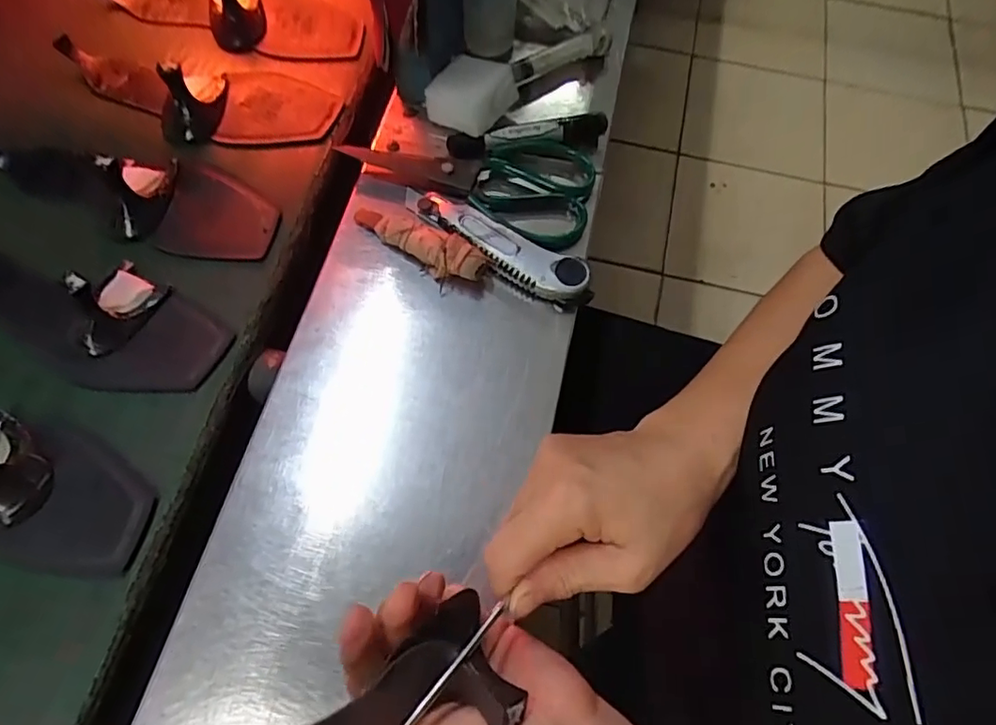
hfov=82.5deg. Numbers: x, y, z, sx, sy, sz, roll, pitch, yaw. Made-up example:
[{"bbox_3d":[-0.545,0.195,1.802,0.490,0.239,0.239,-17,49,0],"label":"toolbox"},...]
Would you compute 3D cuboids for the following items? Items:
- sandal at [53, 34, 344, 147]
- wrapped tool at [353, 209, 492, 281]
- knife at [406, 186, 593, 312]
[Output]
[{"bbox_3d":[-0.282,-0.250,0.505,0.262,0.050,0.091,13,66,3],"label":"sandal"},{"bbox_3d":[-0.061,-0.096,0.435,0.118,0.023,0.031,32,69,11],"label":"wrapped tool"},{"bbox_3d":[-0.004,-0.095,0.437,0.166,0.017,0.037,33,69,11],"label":"knife"}]

